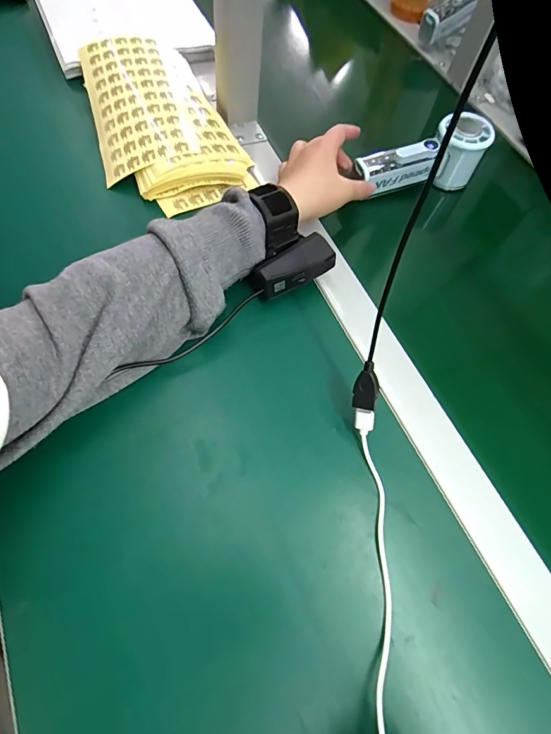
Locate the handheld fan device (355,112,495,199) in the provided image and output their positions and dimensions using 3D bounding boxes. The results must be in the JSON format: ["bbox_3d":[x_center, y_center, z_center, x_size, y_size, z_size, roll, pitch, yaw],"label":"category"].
[{"bbox_3d":[0.156,-0.222,0.444,0.147,0.062,0.038,-17,66,-8],"label":"handheld fan device"}]

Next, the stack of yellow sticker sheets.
[{"bbox_3d":[-0.124,-0.278,0.453,0.149,0.034,0.253,-14,66,-14],"label":"stack of yellow sticker sheets"}]

